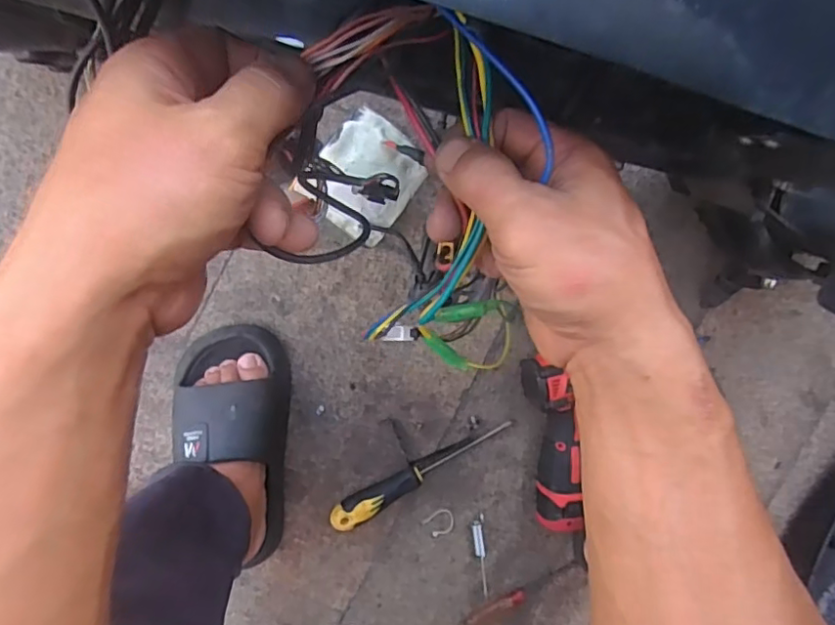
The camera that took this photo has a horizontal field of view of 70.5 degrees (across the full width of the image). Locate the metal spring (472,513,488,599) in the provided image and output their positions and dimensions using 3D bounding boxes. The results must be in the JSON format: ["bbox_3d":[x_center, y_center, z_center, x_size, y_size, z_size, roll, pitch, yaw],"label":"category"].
[{"bbox_3d":[0.073,0.284,0.690,0.014,0.011,0.099,-3,96,-5],"label":"metal spring"}]

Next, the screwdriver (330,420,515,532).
[{"bbox_3d":[0.005,0.176,0.662,0.223,0.034,0.029,-29,98,-2],"label":"screwdriver"}]

